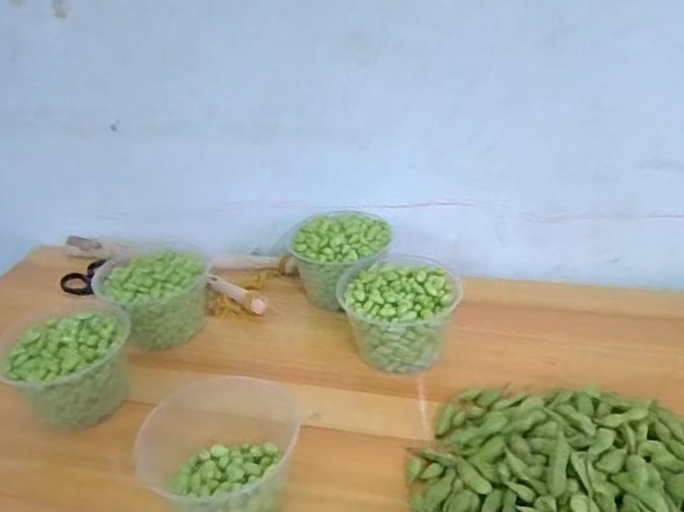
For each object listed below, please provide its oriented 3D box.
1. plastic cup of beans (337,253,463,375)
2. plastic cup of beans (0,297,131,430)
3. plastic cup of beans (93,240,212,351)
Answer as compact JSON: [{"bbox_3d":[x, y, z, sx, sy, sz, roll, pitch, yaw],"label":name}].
[{"bbox_3d":[0.053,0.052,0.611,0.108,0.065,0.107,-3,32,2],"label":"plastic cup of beans"},{"bbox_3d":[-0.238,0.098,0.577,0.106,0.074,0.109,-17,34,-20],"label":"plastic cup of beans"},{"bbox_3d":[-0.186,0.039,0.657,0.107,0.075,0.094,-14,33,-16],"label":"plastic cup of beans"}]

